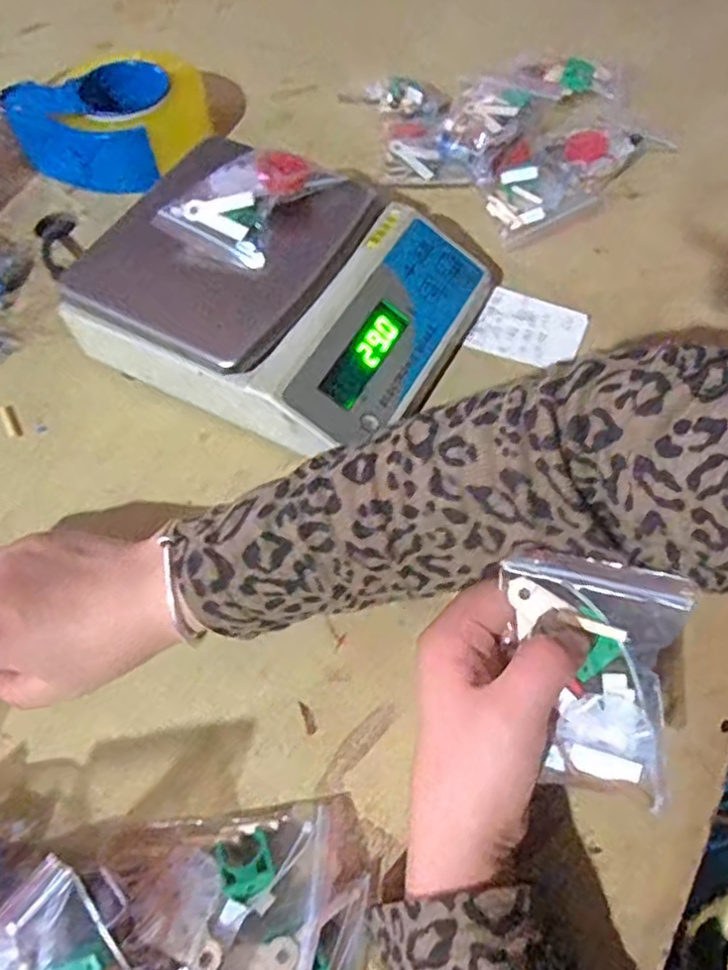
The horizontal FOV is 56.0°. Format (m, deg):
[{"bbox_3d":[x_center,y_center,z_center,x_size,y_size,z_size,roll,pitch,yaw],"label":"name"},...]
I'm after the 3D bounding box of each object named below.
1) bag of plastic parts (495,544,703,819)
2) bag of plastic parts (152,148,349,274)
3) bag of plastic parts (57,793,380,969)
[{"bbox_3d":[0.099,0.082,0.307,0.073,0.030,0.094,7,84,20],"label":"bag of plastic parts"},{"bbox_3d":[-0.078,-0.192,0.456,0.076,0.030,0.100,27,66,19],"label":"bag of plastic parts"},{"bbox_3d":[-0.062,0.205,0.303,0.137,0.031,0.113,-9,60,-1],"label":"bag of plastic parts"}]

